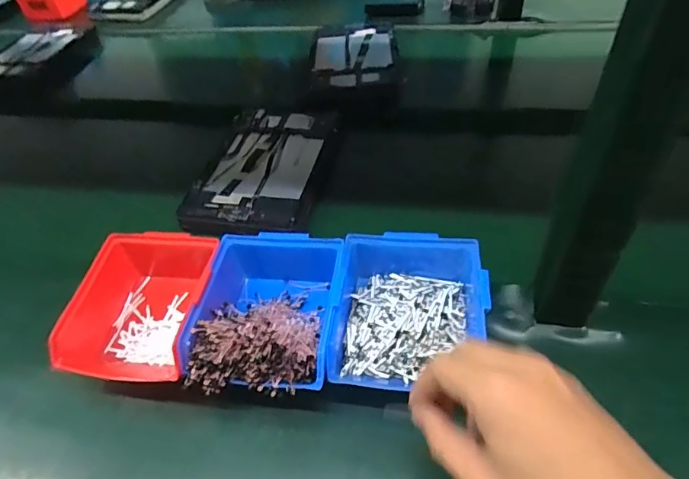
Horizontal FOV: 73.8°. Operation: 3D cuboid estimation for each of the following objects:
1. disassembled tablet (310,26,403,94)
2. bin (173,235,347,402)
[{"bbox_3d":[0.018,-0.321,0.795,0.144,0.018,0.233,-4,48,2],"label":"disassembled tablet"},{"bbox_3d":[-0.065,0.059,0.424,0.124,0.070,0.182,1,48,7],"label":"bin"}]

